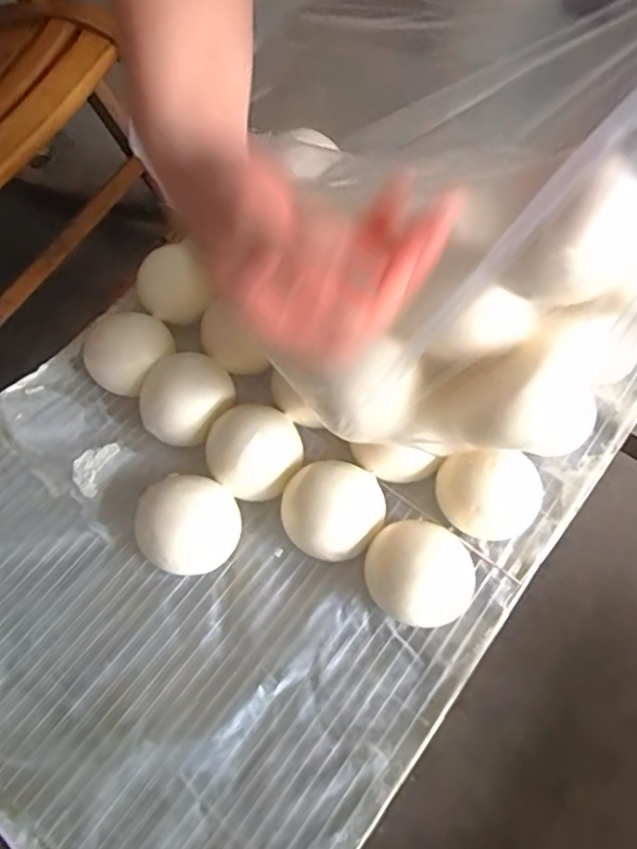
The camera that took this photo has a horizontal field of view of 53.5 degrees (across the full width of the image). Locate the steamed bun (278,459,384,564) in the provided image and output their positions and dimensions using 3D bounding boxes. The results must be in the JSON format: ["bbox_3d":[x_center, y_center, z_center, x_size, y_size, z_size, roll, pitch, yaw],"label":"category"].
[{"bbox_3d":[0.013,0.077,0.552,0.084,0.053,0.081,-1,65,1],"label":"steamed bun"}]

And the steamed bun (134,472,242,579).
[{"bbox_3d":[-0.116,0.087,0.554,0.085,0.050,0.082,-1,65,1],"label":"steamed bun"}]

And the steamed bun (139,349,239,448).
[{"bbox_3d":[-0.125,-0.025,0.593,0.076,0.052,0.087,35,70,16],"label":"steamed bun"}]

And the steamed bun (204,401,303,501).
[{"bbox_3d":[-0.058,0.024,0.572,0.083,0.060,0.077,-1,65,1],"label":"steamed bun"}]

